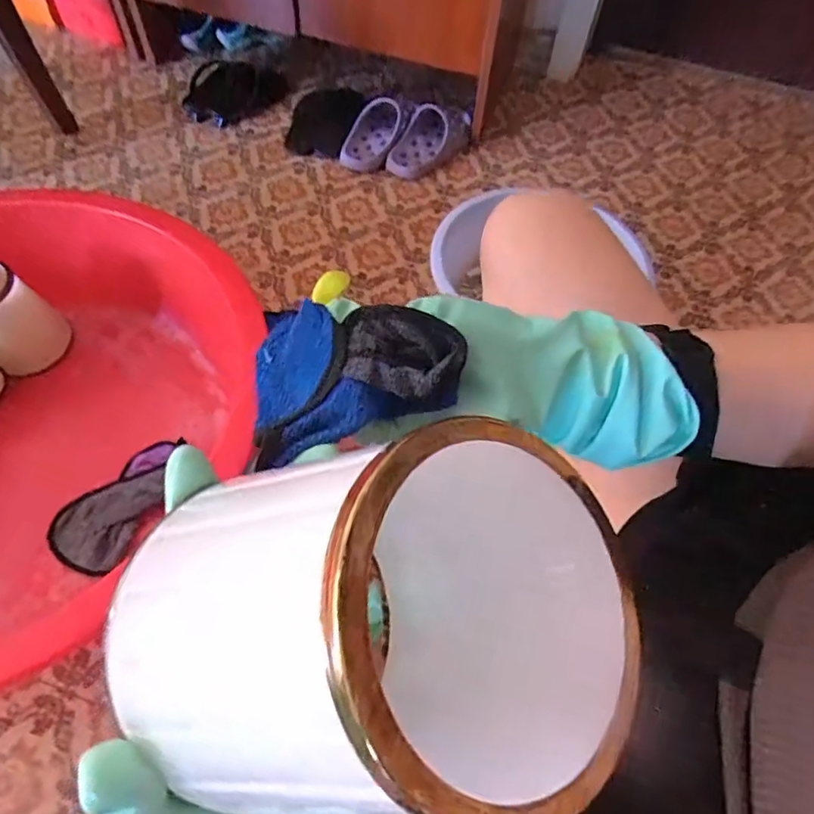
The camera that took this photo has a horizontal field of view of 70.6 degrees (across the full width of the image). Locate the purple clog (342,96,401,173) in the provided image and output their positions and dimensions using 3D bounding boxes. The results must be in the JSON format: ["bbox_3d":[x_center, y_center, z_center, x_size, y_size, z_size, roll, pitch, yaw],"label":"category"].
[{"bbox_3d":[-0.078,-0.577,1.217,0.107,0.068,0.162,13,60,5],"label":"purple clog"}]

